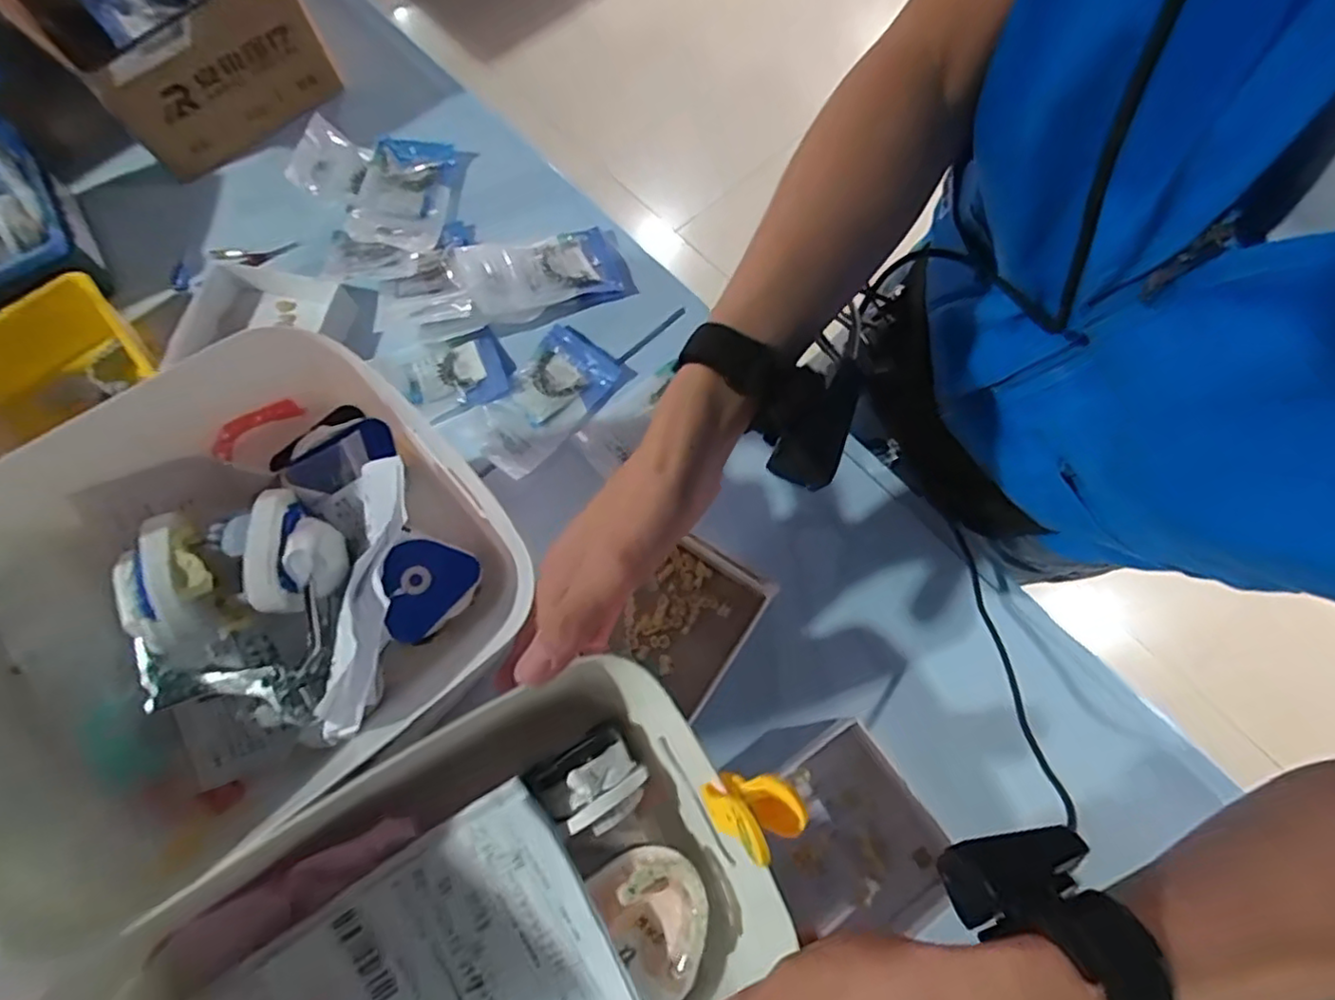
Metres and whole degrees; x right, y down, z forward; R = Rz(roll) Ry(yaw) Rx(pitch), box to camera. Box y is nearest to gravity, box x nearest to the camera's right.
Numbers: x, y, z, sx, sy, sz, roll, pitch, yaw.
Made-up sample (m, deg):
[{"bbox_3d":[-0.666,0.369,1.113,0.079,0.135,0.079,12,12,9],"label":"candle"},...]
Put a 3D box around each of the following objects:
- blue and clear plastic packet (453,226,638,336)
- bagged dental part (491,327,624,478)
[{"bbox_3d":[-0.112,-0.215,0.602,0.145,0.033,0.087,-19,74,-7],"label":"blue and clear plastic packet"},{"bbox_3d":[-0.110,-0.090,0.576,0.078,0.008,0.140,36,75,10],"label":"bagged dental part"}]

